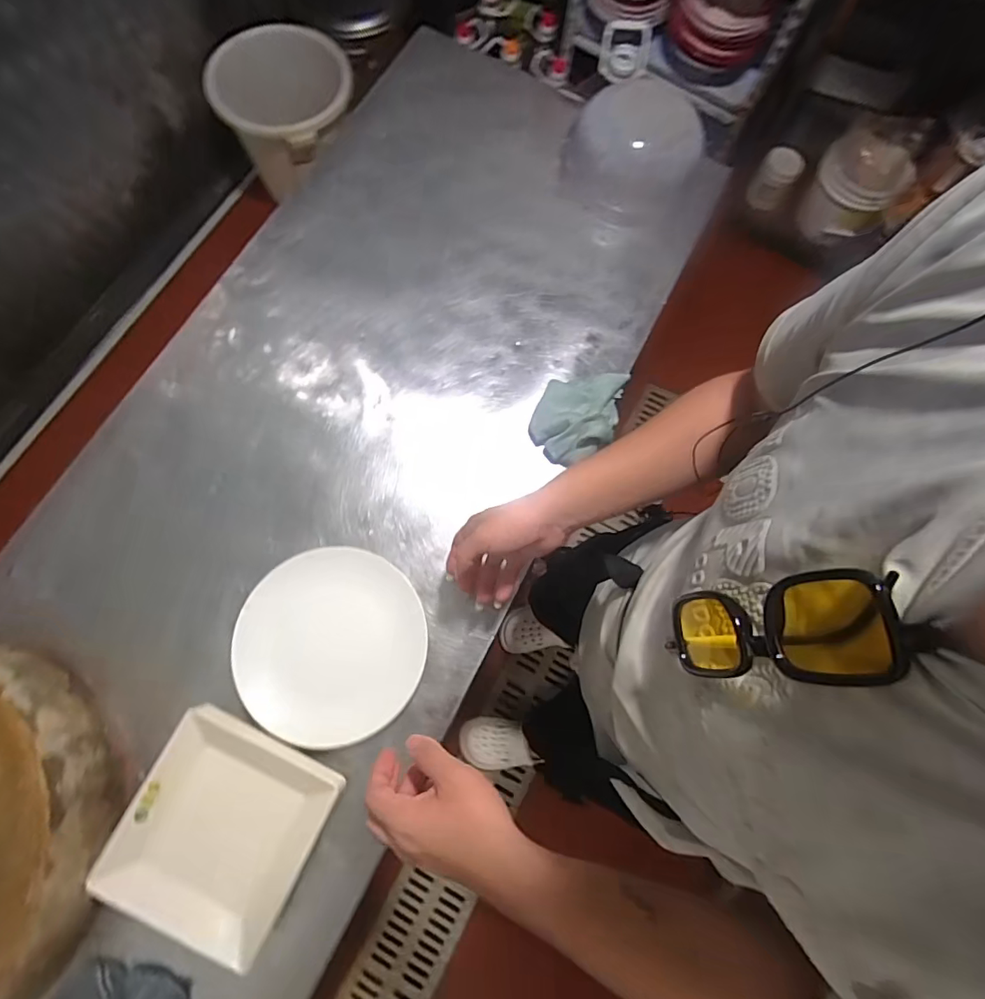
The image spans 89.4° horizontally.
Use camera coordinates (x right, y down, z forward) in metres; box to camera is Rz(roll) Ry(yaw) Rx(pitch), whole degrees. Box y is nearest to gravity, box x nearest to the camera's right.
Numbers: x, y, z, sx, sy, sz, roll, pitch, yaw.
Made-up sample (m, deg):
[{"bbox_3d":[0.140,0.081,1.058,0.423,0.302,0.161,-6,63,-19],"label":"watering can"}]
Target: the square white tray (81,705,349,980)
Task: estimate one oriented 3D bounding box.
[{"bbox_3d":[-0.288,0.352,0.535,0.189,0.039,0.189,26,76,5],"label":"square white tray"}]

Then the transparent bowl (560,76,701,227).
[{"bbox_3d":[0.215,-0.545,0.780,0.195,0.102,0.183,1,77,-2],"label":"transparent bowl"}]

